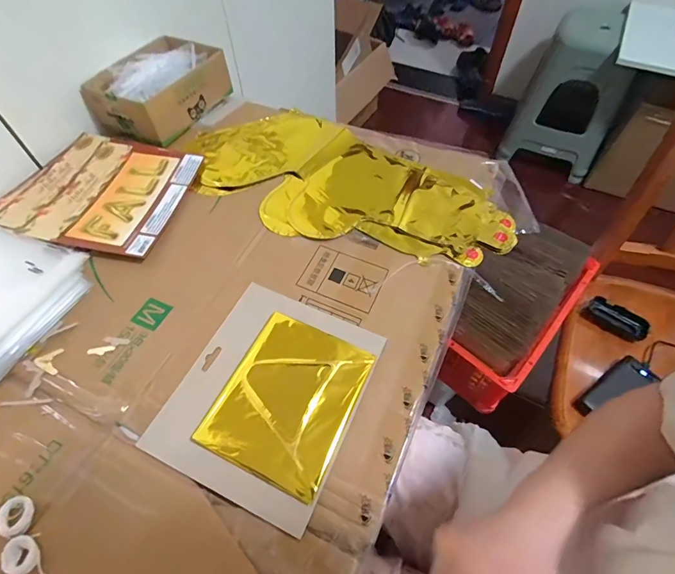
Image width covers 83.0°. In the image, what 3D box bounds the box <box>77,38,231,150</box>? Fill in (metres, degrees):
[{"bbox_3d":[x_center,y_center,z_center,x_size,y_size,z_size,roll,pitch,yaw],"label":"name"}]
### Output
[{"bbox_3d":[-0.279,-0.318,0.605,0.142,0.064,0.191,24,59,16],"label":"box"}]

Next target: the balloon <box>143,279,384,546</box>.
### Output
[{"bbox_3d":[-0.063,0.095,0.363,0.163,0.015,0.188,21,58,14],"label":"balloon"}]

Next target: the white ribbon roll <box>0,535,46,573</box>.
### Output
[{"bbox_3d":[-0.233,0.207,0.284,0.045,0.007,0.022,39,64,24],"label":"white ribbon roll"}]

